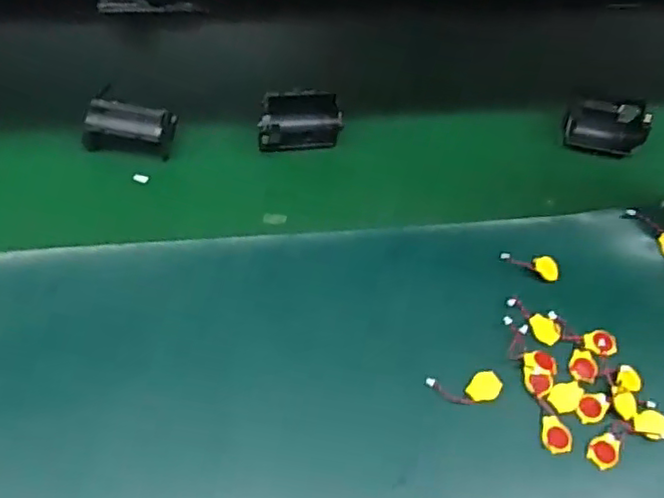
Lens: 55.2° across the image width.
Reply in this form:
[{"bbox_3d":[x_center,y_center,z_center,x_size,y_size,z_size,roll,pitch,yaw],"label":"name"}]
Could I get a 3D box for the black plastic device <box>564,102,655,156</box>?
[{"bbox_3d":[0.261,-0.118,0.608,0.073,0.035,0.047,19,57,6],"label":"black plastic device"}]

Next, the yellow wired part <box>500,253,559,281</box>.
[{"bbox_3d":[0.160,0.009,0.508,0.046,0.010,0.017,25,56,12],"label":"yellow wired part"}]

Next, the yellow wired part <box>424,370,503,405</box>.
[{"bbox_3d":[0.095,0.097,0.447,0.052,0.004,0.022,-5,58,-10],"label":"yellow wired part"}]

